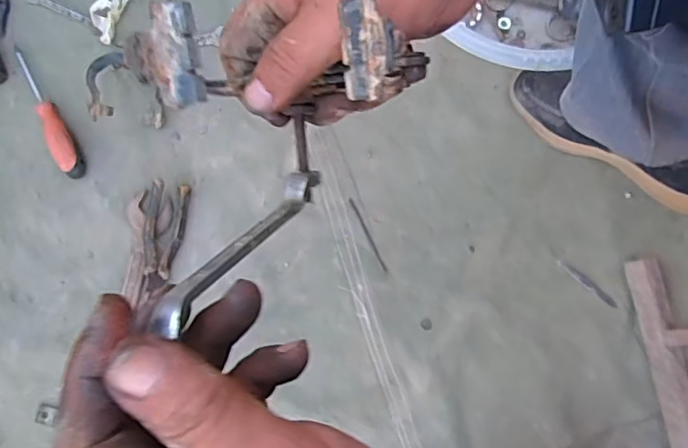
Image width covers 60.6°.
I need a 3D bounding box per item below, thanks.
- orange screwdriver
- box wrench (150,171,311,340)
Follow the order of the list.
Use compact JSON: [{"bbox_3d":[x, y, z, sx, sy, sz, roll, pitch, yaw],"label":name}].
[{"bbox_3d":[-0.389,-0.148,0.763,0.028,0.030,0.204,-30,81,-5],"label":"orange screwdriver"},{"bbox_3d":[-0.038,0.007,0.231,0.014,0.113,0.011,31,123,6],"label":"box wrench"}]

